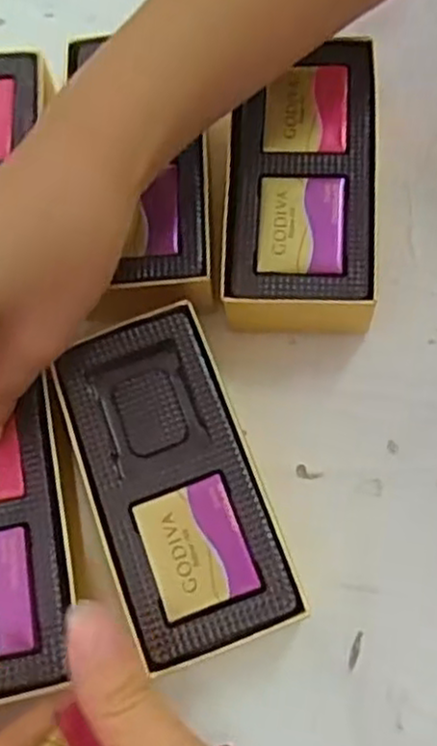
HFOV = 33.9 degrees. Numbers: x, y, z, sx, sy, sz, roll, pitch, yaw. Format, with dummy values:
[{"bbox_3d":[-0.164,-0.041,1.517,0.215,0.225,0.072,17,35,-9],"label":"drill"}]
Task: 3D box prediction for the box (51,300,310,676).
[{"bbox_3d":[-0.016,0.038,0.250,0.056,0.027,0.113,-20,71,-2],"label":"box"}]

